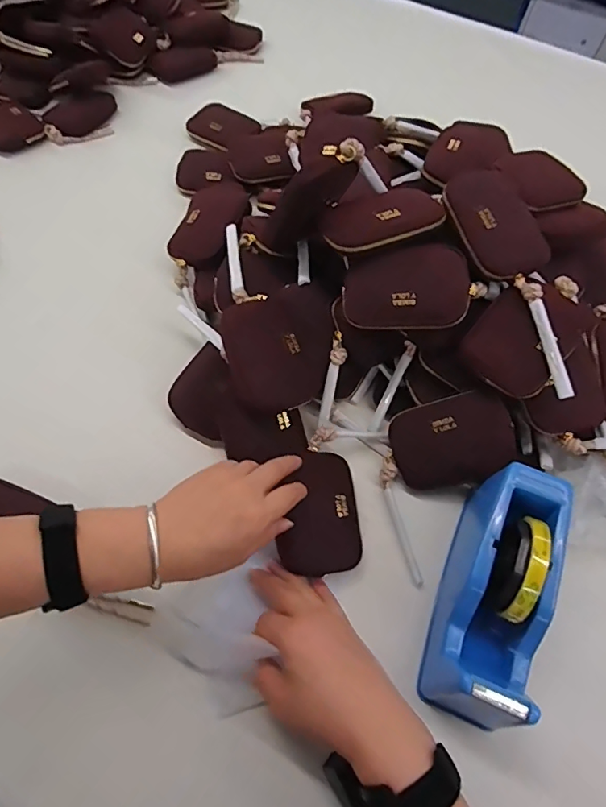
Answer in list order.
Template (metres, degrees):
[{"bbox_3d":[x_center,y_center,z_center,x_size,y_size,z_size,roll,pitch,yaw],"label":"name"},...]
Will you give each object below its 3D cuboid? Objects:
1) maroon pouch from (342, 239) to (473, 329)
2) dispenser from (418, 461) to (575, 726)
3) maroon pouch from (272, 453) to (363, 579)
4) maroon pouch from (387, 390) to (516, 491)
[{"bbox_3d":[0.098,-0.113,0.464,0.116,0.030,0.083,6,89,16],"label":"maroon pouch"},{"bbox_3d":[0.166,0.157,0.407,0.071,0.104,0.201,22,61,9],"label":"dispenser"},{"bbox_3d":[0.015,0.102,0.459,0.077,0.021,0.114,-3,60,-4],"label":"maroon pouch"},{"bbox_3d":[0.150,0.038,0.484,0.117,0.030,0.086,-17,92,19],"label":"maroon pouch"}]

